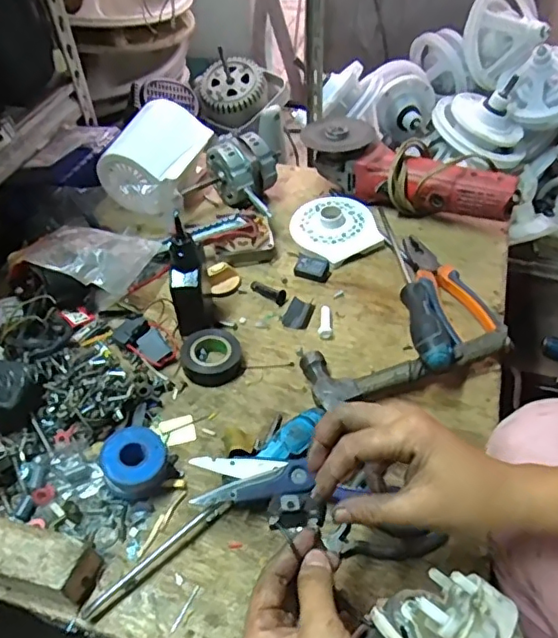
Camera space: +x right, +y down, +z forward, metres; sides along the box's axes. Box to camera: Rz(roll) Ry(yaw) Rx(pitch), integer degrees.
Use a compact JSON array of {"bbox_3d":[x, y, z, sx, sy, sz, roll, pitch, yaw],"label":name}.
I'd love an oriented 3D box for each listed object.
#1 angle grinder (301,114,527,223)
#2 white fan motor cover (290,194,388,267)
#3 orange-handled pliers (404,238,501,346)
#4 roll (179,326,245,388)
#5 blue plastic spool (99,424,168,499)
[{"bbox_3d":[0.163,-0.192,0.742,0.287,0.073,0.078,26,53,24],"label":"angle grinder"},{"bbox_3d":[0.071,-0.120,0.730,0.102,0.026,0.119,-17,48,-13],"label":"white fan motor cover"},{"bbox_3d":[0.193,-0.038,0.648,0.060,0.022,0.167,-8,47,-6],"label":"orange-handled pliers"},{"bbox_3d":[-0.074,0.036,0.593,0.061,0.022,0.072,-24,50,-19],"label":"roll"},{"bbox_3d":[-0.128,0.126,0.498,0.054,0.039,0.055,-1,47,1],"label":"blue plastic spool"}]

